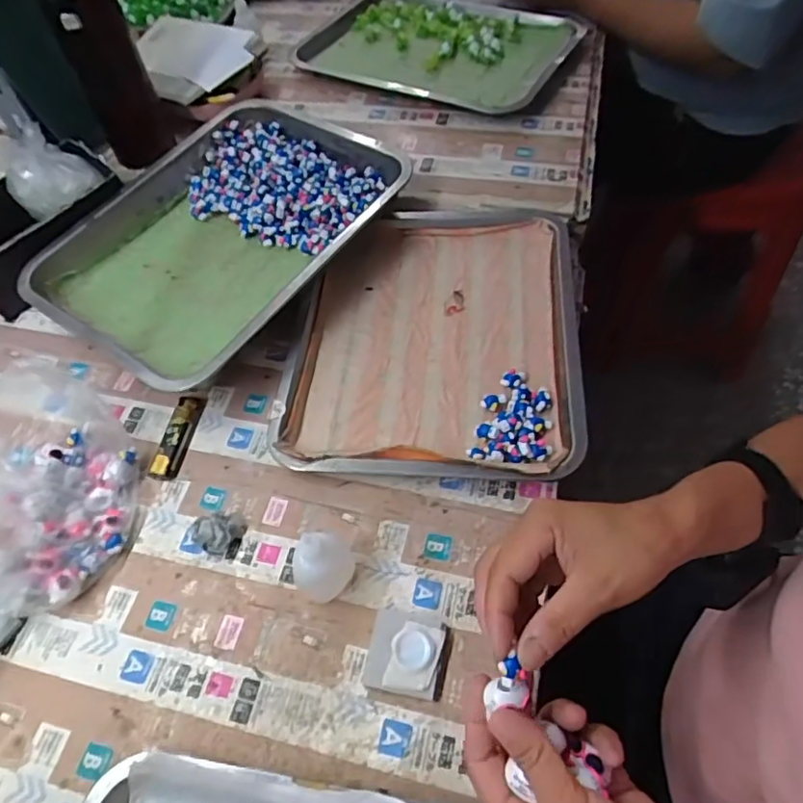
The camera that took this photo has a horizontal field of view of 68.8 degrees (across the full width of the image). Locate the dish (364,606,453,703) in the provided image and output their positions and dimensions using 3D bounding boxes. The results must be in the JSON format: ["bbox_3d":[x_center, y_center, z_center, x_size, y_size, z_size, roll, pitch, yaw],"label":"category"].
[{"bbox_3d":[0.004,0.173,0.406,0.052,0.018,0.053,8,58,9],"label":"dish"}]

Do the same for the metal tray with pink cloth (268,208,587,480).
[{"bbox_3d":[0.033,-0.066,0.553,0.257,0.035,0.294,4,57,7],"label":"metal tray with pink cloth"}]

